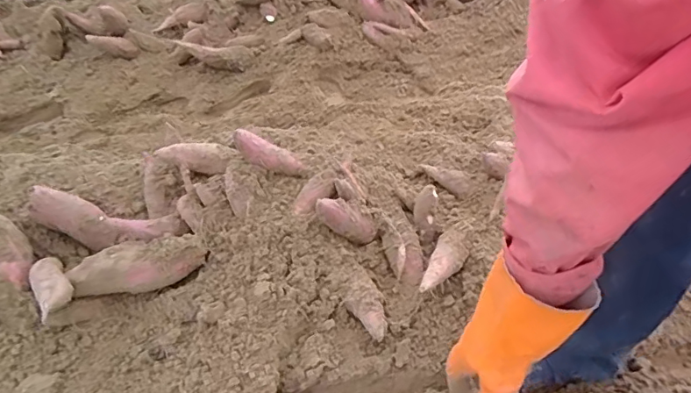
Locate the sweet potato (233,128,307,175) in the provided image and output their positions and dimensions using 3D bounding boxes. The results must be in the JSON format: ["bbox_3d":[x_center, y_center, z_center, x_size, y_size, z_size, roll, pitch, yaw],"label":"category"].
[{"bbox_3d":[-0.136,-0.077,0.878,0.140,0.047,0.051,28,37,-23],"label":"sweet potato"}]

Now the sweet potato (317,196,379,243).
[{"bbox_3d":[-0.003,0.038,0.844,0.054,0.145,0.041,-45,42,17],"label":"sweet potato"}]

